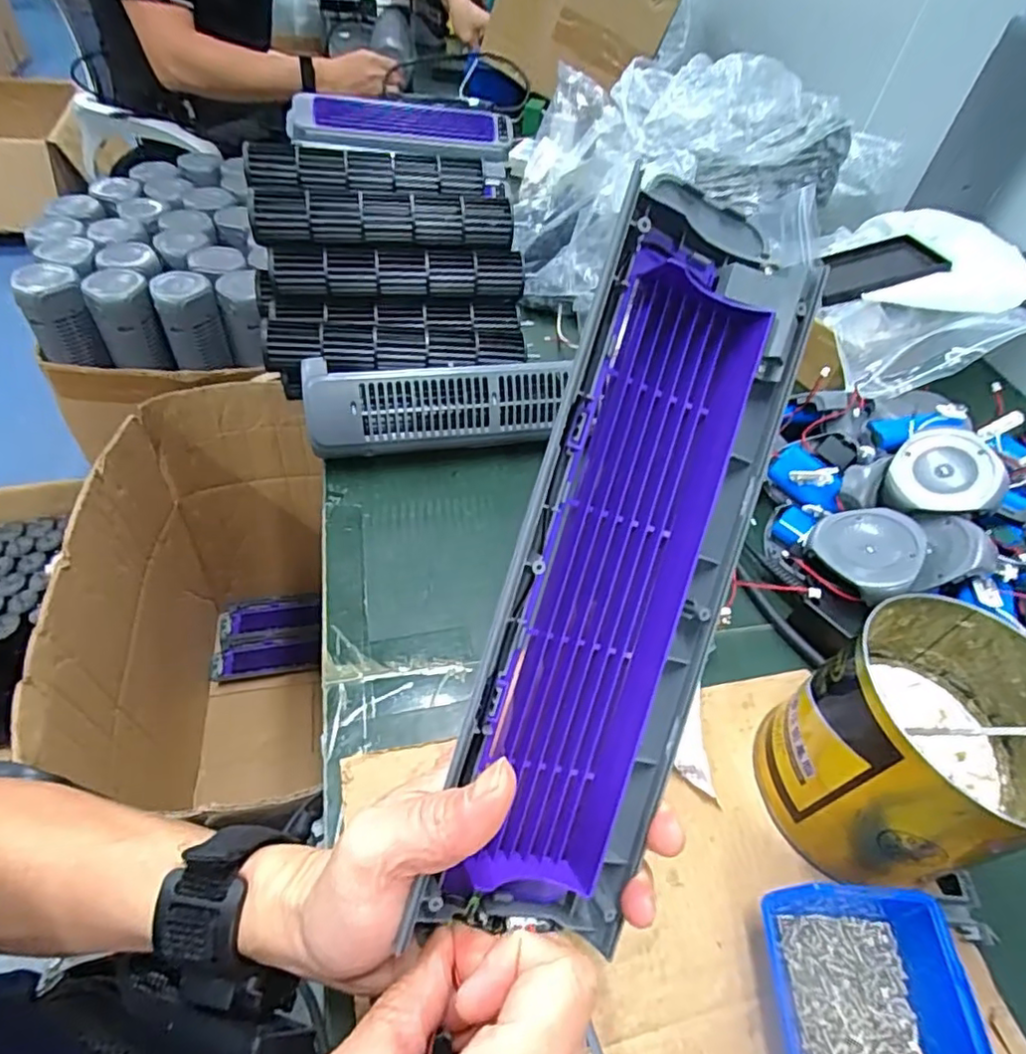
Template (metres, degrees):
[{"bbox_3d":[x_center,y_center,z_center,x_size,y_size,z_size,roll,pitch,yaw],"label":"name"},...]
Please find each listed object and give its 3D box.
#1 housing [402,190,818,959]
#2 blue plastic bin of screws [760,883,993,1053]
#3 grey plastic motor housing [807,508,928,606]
[{"bbox_3d":[0.043,0.014,0.220,0.073,0.046,0.275,17,91,7],"label":"housing"},{"bbox_3d":[0.170,0.235,0.285,0.082,0.040,0.112,7,50,-3],"label":"blue plastic bin of screws"},{"bbox_3d":[0.272,0.019,0.460,0.073,0.033,0.073,-14,56,22],"label":"grey plastic motor housing"}]

